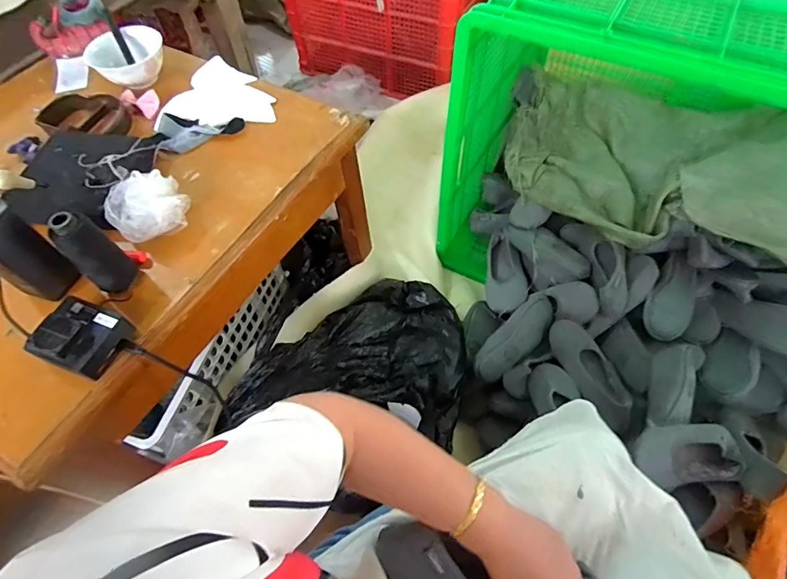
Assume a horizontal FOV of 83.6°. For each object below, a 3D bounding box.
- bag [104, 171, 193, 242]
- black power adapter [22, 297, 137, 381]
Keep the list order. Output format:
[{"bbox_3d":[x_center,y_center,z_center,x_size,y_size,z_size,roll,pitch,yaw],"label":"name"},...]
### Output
[{"bbox_3d":[-0.311,-0.107,0.561,0.081,0.047,0.094,38,67,22],"label":"bag"},{"bbox_3d":[-0.332,0.050,0.469,0.072,0.047,0.069,16,60,12],"label":"black power adapter"}]

